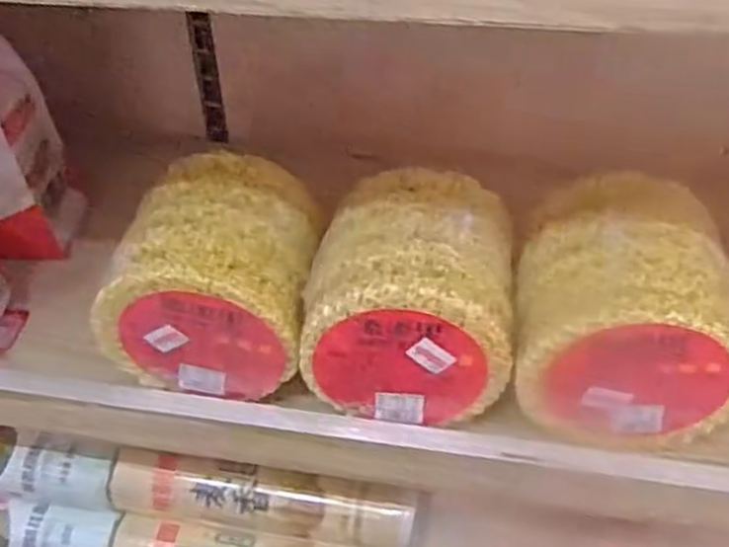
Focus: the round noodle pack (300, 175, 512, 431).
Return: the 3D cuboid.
[{"bbox_3d":[0.026,0.013,0.447,0.114,0.100,0.106,4,41,6],"label":"round noodle pack"}]

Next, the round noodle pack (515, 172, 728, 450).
[{"bbox_3d":[0.146,0.021,0.435,0.118,0.108,0.110,3,41,6],"label":"round noodle pack"}]

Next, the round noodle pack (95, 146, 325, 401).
[{"bbox_3d":[-0.089,-0.004,0.469,0.121,0.109,0.121,-1,41,1],"label":"round noodle pack"}]

